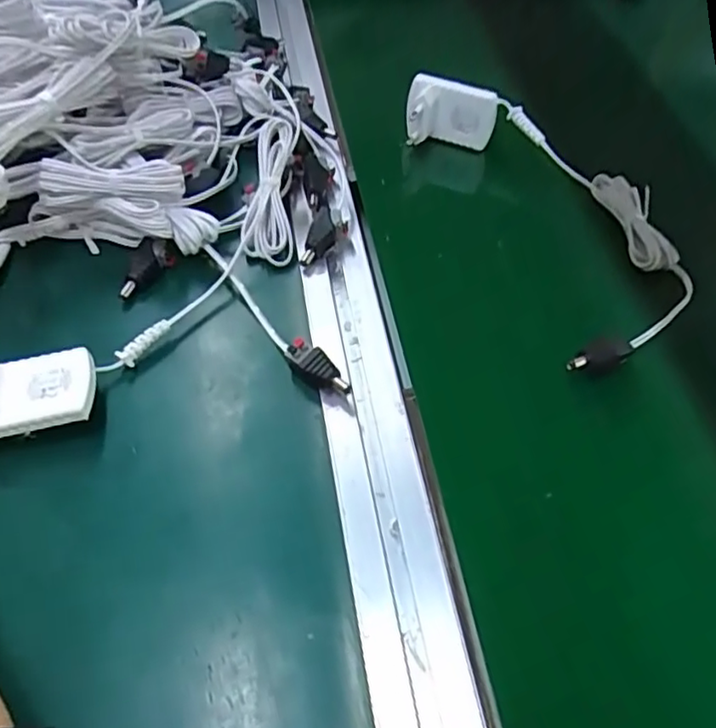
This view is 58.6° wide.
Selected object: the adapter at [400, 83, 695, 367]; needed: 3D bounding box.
[{"bbox_3d":[0.118,-0.099,0.393,0.114,0.035,0.235,-13,57,-16],"label":"adapter"}]

